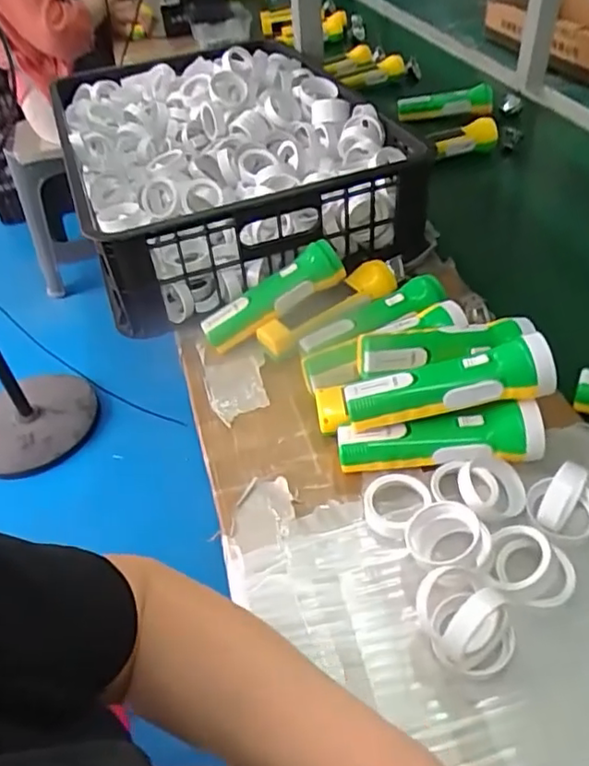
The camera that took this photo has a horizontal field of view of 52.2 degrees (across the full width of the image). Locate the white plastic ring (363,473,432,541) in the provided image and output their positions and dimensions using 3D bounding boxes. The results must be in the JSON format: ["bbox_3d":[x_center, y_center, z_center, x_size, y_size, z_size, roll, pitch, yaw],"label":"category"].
[{"bbox_3d":[0.080,0.097,0.485,0.048,0.014,0.058,28,53,31],"label":"white plastic ring"}]

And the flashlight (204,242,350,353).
[{"bbox_3d":[-0.024,-0.091,0.646,0.163,0.039,0.040,-33,47,-1],"label":"flashlight"}]

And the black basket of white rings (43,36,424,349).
[{"bbox_3d":[-0.102,-0.309,0.832,0.387,0.142,0.535,-18,45,-12],"label":"black basket of white rings"}]

